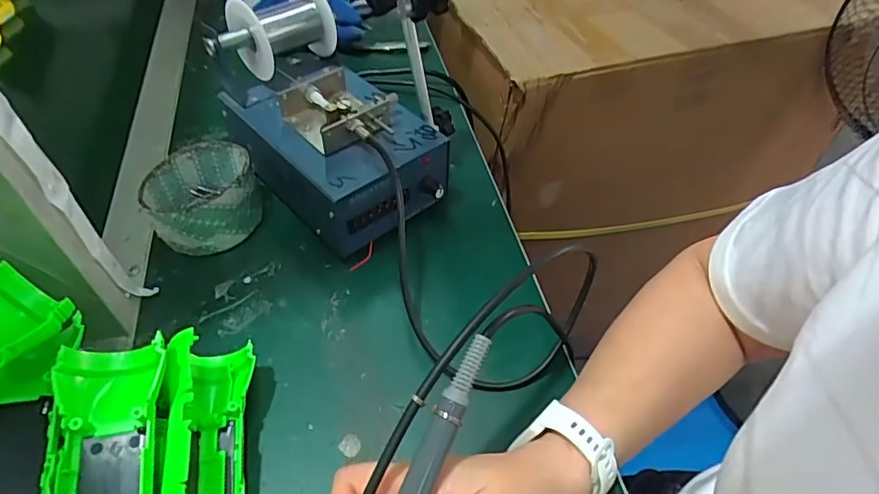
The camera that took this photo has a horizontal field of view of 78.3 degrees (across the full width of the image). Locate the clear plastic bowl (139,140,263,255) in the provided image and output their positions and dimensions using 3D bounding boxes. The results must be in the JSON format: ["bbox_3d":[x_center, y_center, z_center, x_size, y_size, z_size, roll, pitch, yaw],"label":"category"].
[{"bbox_3d":[-0.192,-0.041,0.447,0.083,0.051,0.079,-17,55,-16],"label":"clear plastic bowl"}]

